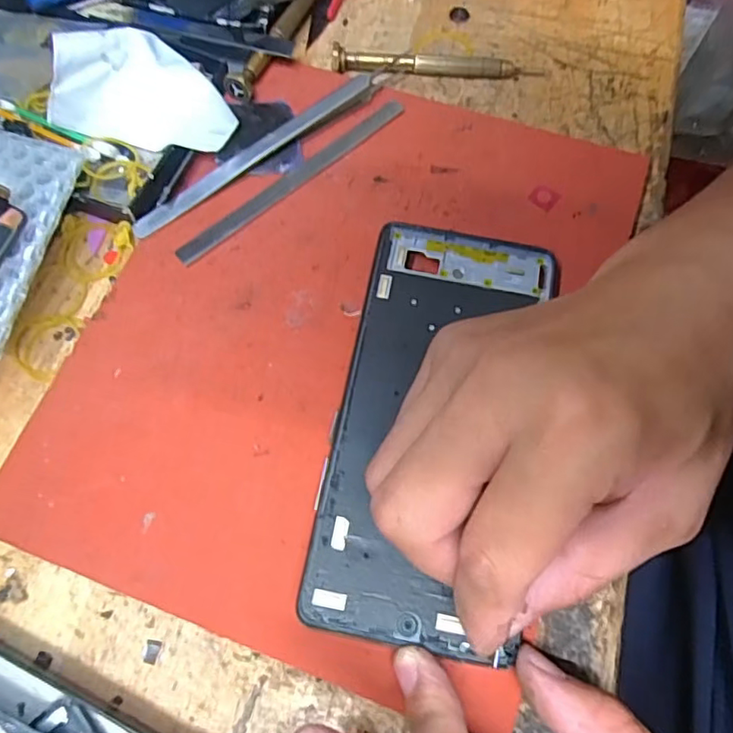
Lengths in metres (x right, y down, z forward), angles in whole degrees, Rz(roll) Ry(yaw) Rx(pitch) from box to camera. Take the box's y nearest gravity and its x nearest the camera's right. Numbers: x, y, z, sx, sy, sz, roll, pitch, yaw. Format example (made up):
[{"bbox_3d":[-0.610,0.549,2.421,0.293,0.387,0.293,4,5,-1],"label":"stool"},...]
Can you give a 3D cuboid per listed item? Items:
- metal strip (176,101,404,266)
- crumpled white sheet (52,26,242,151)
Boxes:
[{"bbox_3d":[-0.033,-0.085,0.264,0.125,0.004,0.010,-39,72,-14],"label":"metal strip"},{"bbox_3d":[-0.097,-0.126,0.259,0.079,0.028,0.041,12,69,2],"label":"crumpled white sheet"}]

